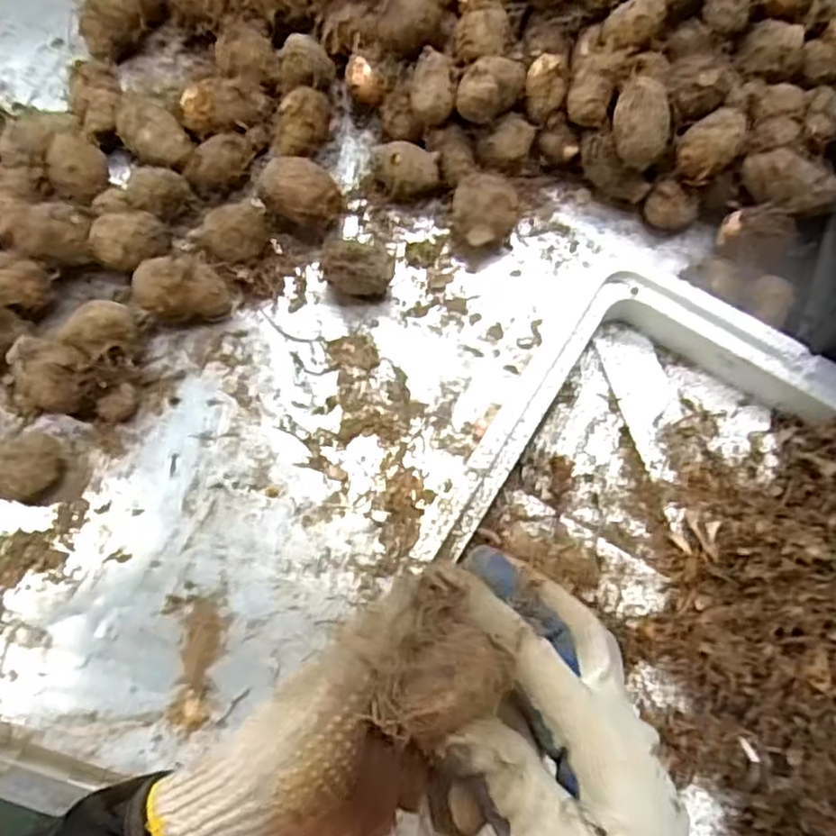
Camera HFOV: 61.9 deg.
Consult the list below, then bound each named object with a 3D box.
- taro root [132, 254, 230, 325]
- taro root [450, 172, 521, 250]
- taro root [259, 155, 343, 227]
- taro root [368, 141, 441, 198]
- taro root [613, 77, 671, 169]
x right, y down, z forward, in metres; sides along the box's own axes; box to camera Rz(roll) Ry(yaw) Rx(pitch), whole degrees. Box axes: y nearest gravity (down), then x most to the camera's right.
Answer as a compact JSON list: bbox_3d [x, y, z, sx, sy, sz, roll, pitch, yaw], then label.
[{"bbox_3d":[-0.164,-0.085,0.482,0.057,0.050,0.034,-13,75,-3],"label":"taro root"},{"bbox_3d":[0.048,-0.147,0.509,0.045,0.045,0.049,4,73,0],"label":"taro root"},{"bbox_3d":[-0.083,-0.159,0.501,0.061,0.046,0.045,41,77,10],"label":"taro root"},{"bbox_3d":[-0.011,-0.181,0.514,0.052,0.034,0.033,4,73,0],"label":"taro root"},{"bbox_3d":[0.158,-0.208,0.492,0.036,0.027,0.060,-1,98,-1],"label":"taro root"}]

